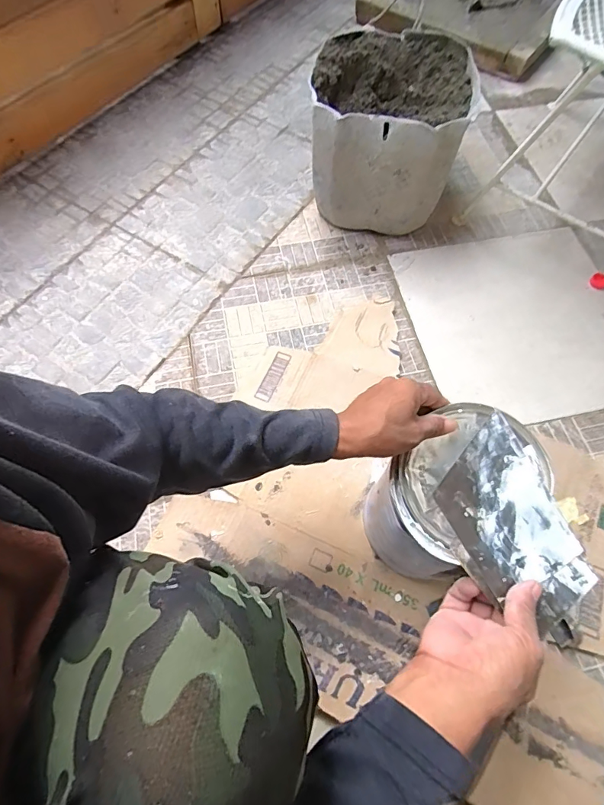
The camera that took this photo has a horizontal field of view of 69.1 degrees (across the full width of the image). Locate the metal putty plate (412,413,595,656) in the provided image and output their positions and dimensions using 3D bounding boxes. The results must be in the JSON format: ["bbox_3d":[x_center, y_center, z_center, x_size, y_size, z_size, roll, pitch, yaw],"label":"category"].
[{"bbox_3d":[0.174,0.109,0.367,0.111,0.005,0.199,-30,93,-19],"label":"metal putty plate"}]

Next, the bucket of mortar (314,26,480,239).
[{"bbox_3d":[0.162,-0.513,0.854,0.260,0.228,0.299,11,63,7],"label":"bucket of mortar"}]

